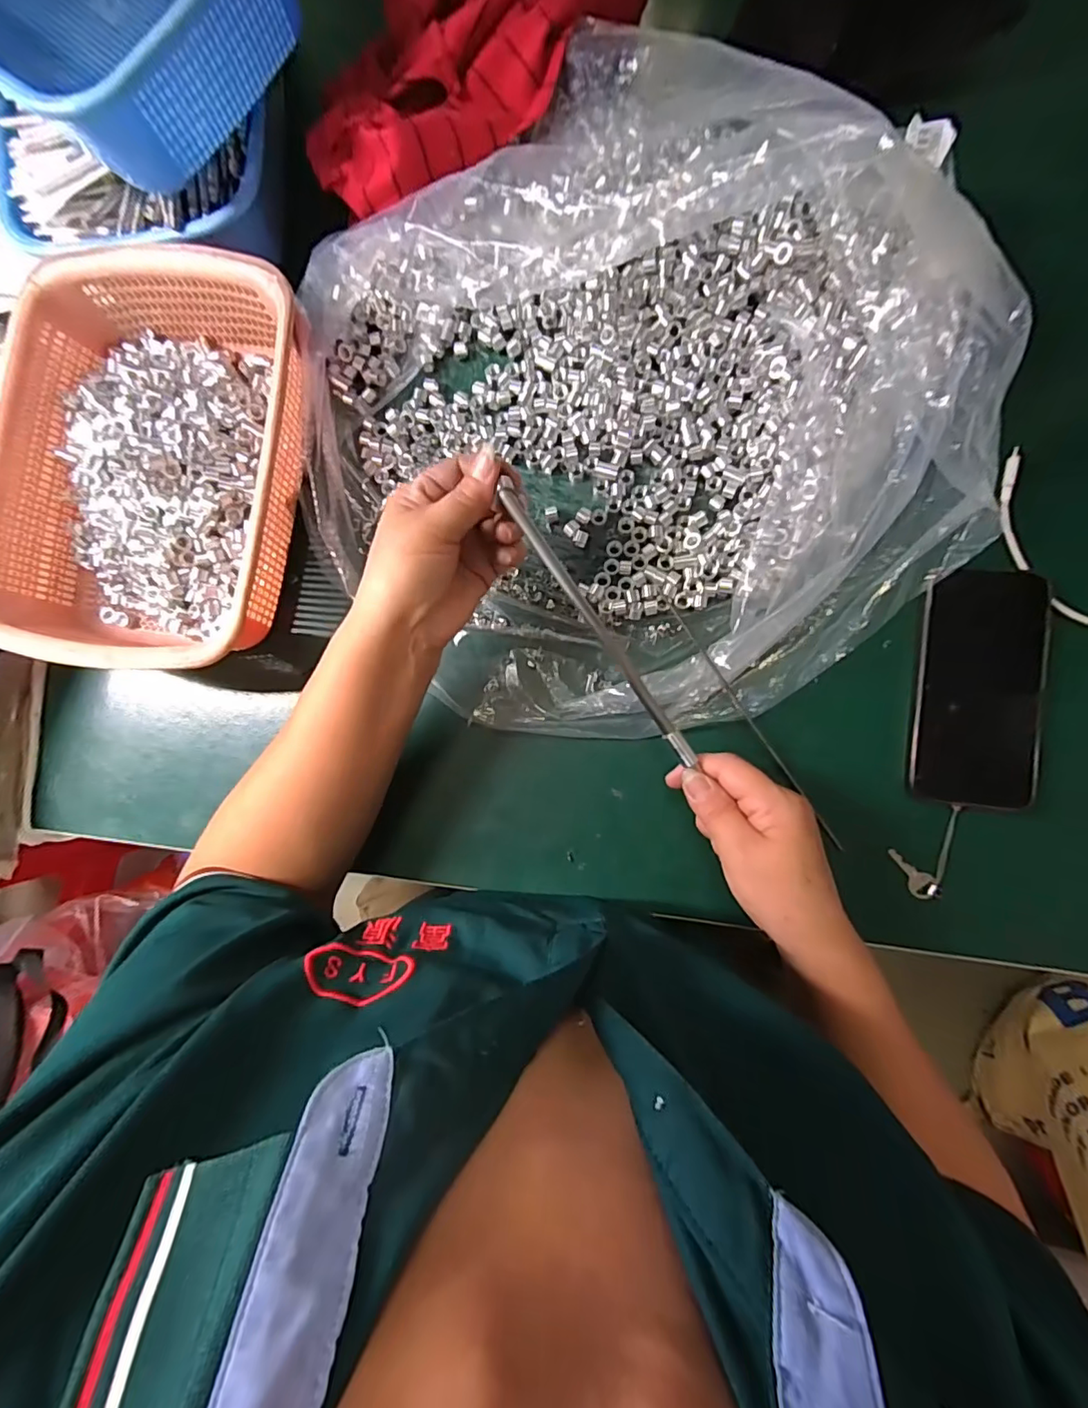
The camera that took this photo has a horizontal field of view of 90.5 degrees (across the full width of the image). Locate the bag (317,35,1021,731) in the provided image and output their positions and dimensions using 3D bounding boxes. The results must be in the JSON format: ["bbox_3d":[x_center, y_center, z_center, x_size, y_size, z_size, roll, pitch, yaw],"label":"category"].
[{"bbox_3d":[0.057,-0.205,0.370,0.430,0.065,0.431,-33,85,3],"label":"bag"}]

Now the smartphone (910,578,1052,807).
[{"bbox_3d":[0.295,-0.008,0.361,0.077,0.014,0.153,2,91,7],"label":"smartphone"}]

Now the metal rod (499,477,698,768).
[{"bbox_3d":[0.039,-0.040,0.331,0.008,0.010,0.191,-35,101,3],"label":"metal rod"}]

